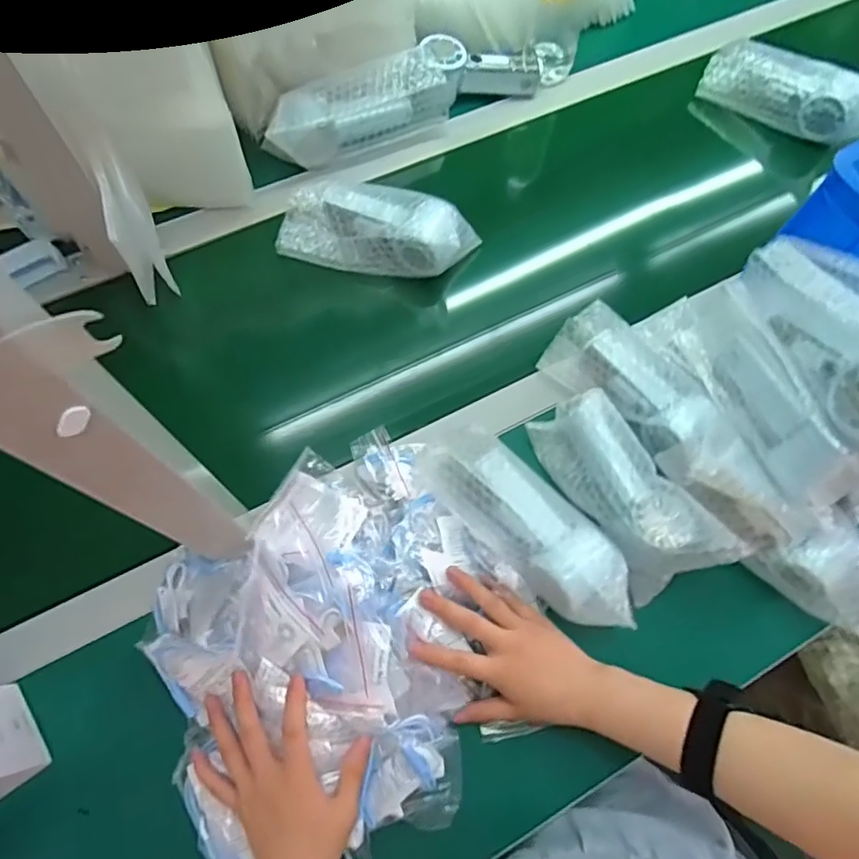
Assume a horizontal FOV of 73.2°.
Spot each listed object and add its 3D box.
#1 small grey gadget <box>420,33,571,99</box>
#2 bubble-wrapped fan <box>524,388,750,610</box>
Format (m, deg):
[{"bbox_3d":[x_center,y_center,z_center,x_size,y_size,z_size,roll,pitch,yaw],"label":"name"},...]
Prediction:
[{"bbox_3d":[0.082,-0.448,0.714,0.206,0.044,0.054,-11,69,-20],"label":"small grey gadget"},{"bbox_3d":[0.173,0.053,0.516,0.079,0.061,0.191,-32,74,-14],"label":"bubble-wrapped fan"}]

